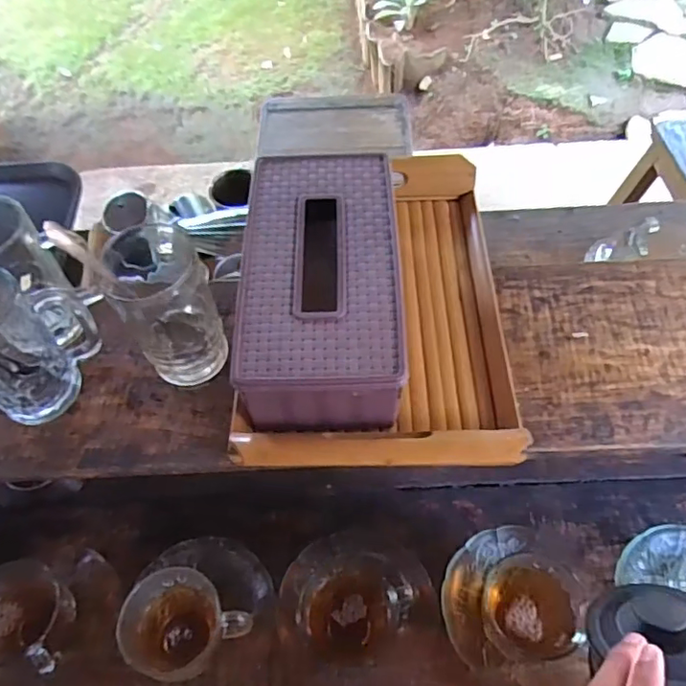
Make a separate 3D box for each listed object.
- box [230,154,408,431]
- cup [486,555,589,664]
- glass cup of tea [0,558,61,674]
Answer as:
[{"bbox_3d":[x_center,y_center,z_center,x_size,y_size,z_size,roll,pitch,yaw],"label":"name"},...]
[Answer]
[{"bbox_3d":[-0.018,-0.048,0.486,0.124,0.083,0.235,-2,56,1],"label":"box"},{"bbox_3d":[0.162,0.228,0.494,0.082,0.053,0.076,-1,56,2],"label":"cup"},{"bbox_3d":[-0.274,0.236,0.499,0.087,0.062,0.081,4,56,5],"label":"glass cup of tea"}]

